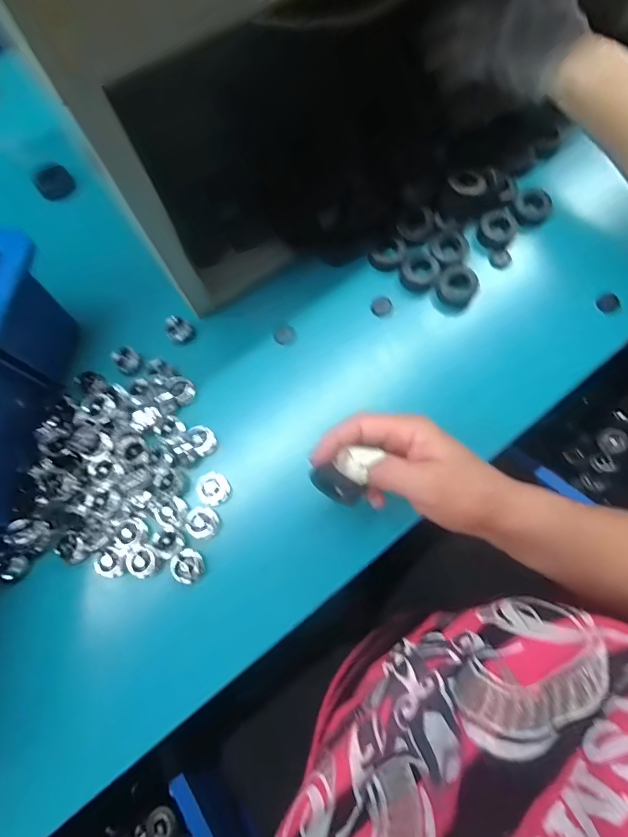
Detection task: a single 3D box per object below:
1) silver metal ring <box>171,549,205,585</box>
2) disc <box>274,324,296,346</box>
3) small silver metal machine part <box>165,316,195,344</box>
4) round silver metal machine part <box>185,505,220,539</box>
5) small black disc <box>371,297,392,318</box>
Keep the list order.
[{"bbox_3d":[-0.104,0.122,0.338,0.025,0.007,0.026,0,75,1],"label":"silver metal ring"},{"bbox_3d":[-0.028,-0.080,0.395,0.020,0.004,0.022,0,75,1],"label":"disc"},{"bbox_3d":[-0.128,-0.085,0.391,0.022,0.016,0.022,0,75,1],"label":"small silver metal machine part"},{"bbox_3d":[-0.095,0.087,0.346,0.025,0.007,0.026,0,75,1],"label":"round silver metal machine part"},{"bbox_3d":[0.066,-0.109,0.400,0.018,0.004,0.020,33,78,9],"label":"small black disc"}]

